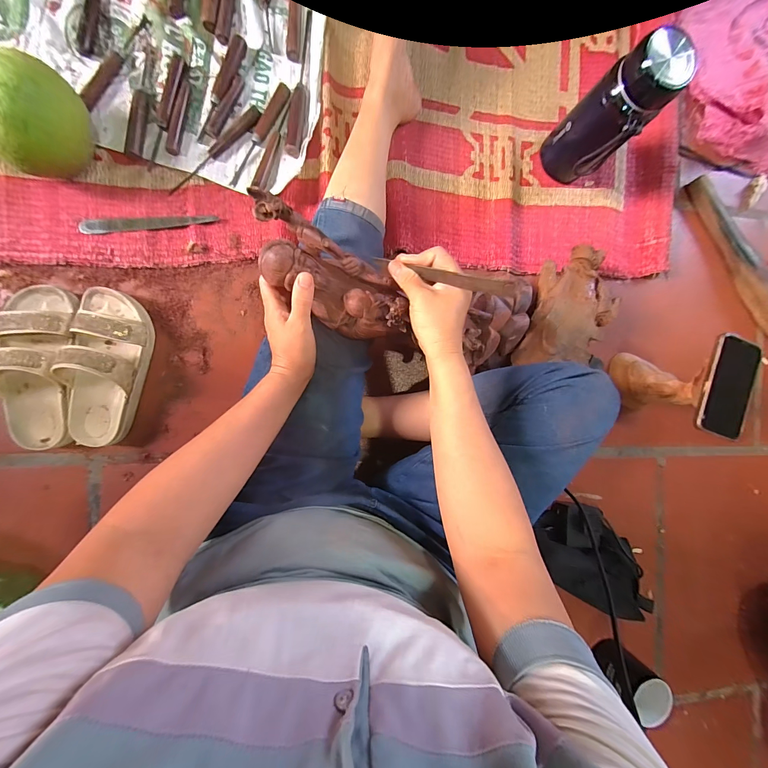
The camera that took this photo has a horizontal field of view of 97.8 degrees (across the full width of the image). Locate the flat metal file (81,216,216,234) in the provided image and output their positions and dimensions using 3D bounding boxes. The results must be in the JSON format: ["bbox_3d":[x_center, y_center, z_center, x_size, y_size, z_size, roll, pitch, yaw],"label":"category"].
[{"bbox_3d":[-0.363,-0.251,0.523,0.193,0.011,0.018,-10,93,-10],"label":"flat metal file"}]

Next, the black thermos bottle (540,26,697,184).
[{"bbox_3d":[0.350,-0.419,0.536,0.097,0.216,0.079,42,84,-8],"label":"black thermos bottle"}]

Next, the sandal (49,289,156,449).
[{"bbox_3d":[-0.408,-0.023,0.484,0.090,0.077,0.221,10,89,-10],"label":"sandal"}]

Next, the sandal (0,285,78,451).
[{"bbox_3d":[-0.491,-0.024,0.466,0.093,0.076,0.228,5,90,-10],"label":"sandal"}]

